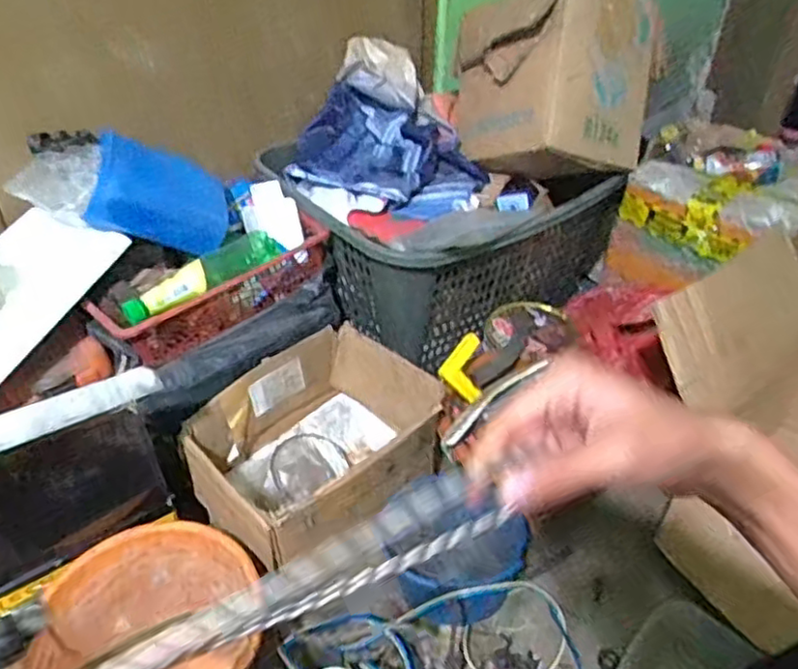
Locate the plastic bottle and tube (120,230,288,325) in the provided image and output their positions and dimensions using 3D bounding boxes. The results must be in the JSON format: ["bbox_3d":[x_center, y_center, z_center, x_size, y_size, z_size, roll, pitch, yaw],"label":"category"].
[{"bbox_3d":[-0.261,-0.082,0.913,0.056,0.049,0.236,31,49,29],"label":"plastic bottle and tube"}]

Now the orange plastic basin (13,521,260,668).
[{"bbox_3d":[-0.269,0.363,0.759,0.227,0.183,0.232,0,41,0],"label":"orange plastic basin"}]

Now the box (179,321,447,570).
[{"bbox_3d":[-0.110,0.159,0.921,0.302,0.157,0.253,-33,51,-32],"label":"box"}]

